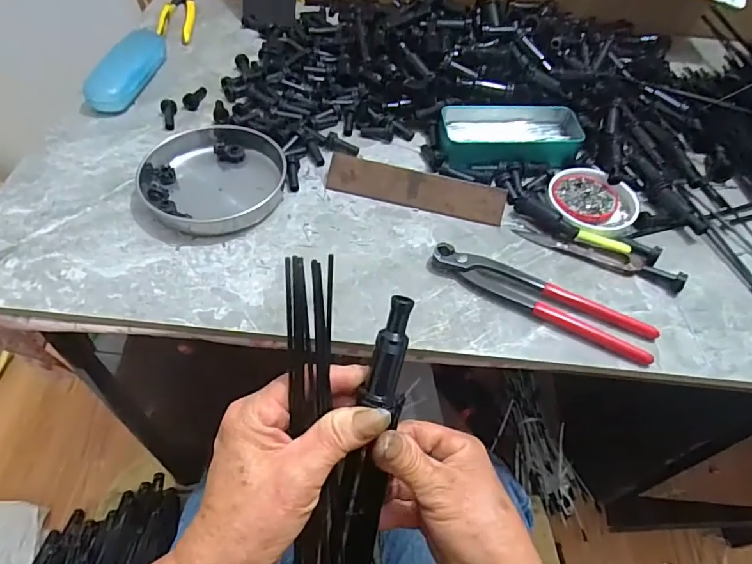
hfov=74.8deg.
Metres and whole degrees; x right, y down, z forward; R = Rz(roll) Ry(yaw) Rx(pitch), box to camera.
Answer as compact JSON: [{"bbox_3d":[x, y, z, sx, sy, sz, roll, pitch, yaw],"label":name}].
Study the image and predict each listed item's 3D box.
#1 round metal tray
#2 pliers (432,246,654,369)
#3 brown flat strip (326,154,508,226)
[{"bbox_3d":[-0.160,-0.113,0.496,0.135,0.025,0.151,12,53,6],"label":"round metal tray"},{"bbox_3d":[0.143,0.012,0.429,0.194,0.015,0.038,26,55,16],"label":"pliers"},{"bbox_3d":[0.039,-0.093,0.496,0.179,0.010,0.036,14,101,8],"label":"brown flat strip"}]

